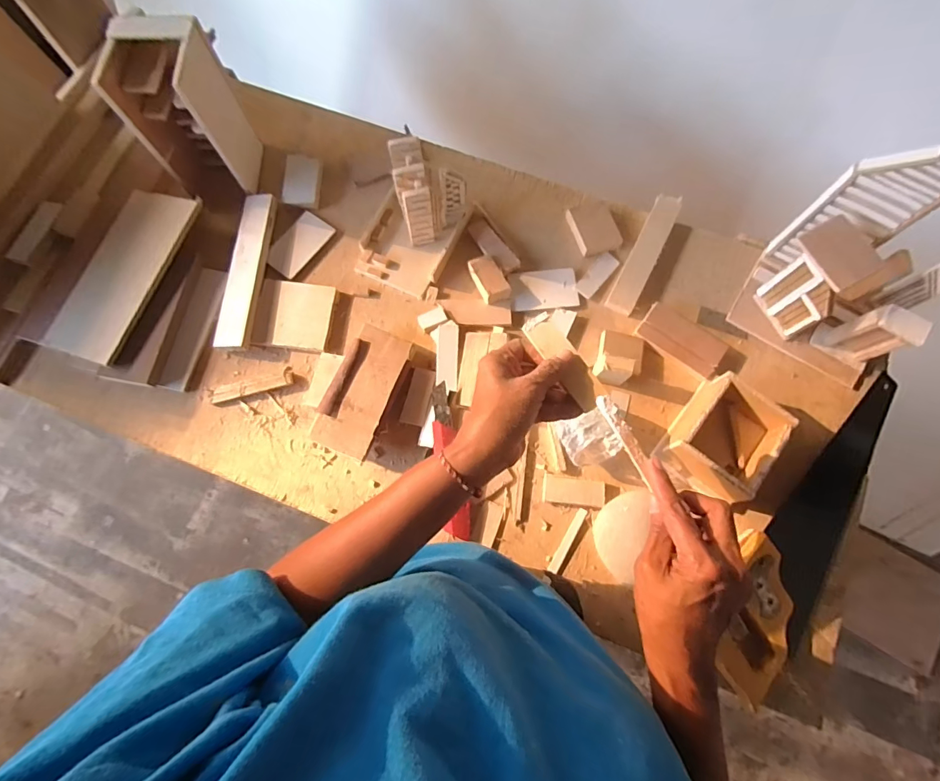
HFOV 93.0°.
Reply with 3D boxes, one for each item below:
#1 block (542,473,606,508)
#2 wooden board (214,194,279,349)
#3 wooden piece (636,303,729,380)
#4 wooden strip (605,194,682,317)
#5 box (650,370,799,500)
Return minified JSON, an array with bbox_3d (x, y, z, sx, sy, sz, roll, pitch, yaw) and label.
[{"bbox_3d":[0.121,0.116,0.516,0.069,0.010,0.033,6,75,3],"label":"block"},{"bbox_3d":[-0.291,-0.157,0.580,0.044,0.014,0.212,5,76,-3],"label":"wooden board"},{"bbox_3d":[0.264,-0.064,0.557,0.102,0.016,0.049,36,78,10],"label":"wooden piece"},{"bbox_3d":[0.230,-0.181,0.587,0.036,0.016,0.183,26,77,8],"label":"wooden strip"},{"bbox_3d":[0.288,0.055,0.508,0.094,0.058,0.122,38,79,11],"label":"box"}]

